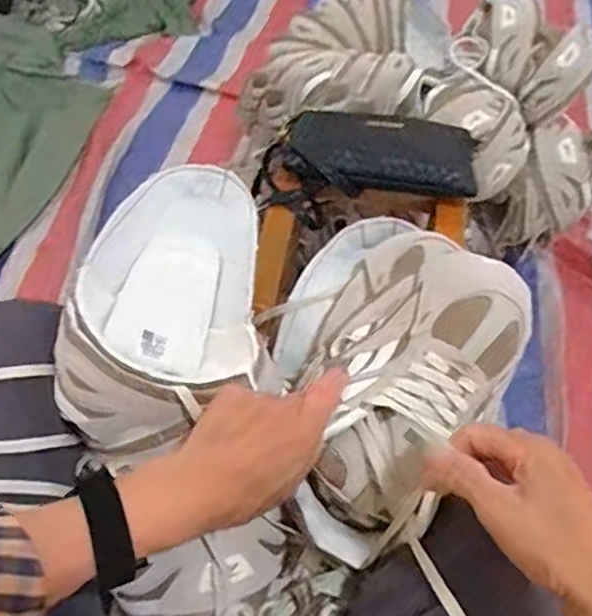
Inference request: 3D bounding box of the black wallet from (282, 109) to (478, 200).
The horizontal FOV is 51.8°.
[{"bbox_3d":[0.098,-0.180,0.704,0.218,0.027,0.109,4,56,1],"label":"black wallet"}]

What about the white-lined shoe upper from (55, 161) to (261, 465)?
[{"bbox_3d":[-0.095,-0.010,0.507,0.135,0.092,0.261,5,53,2],"label":"white-lined shoe upper"}]

